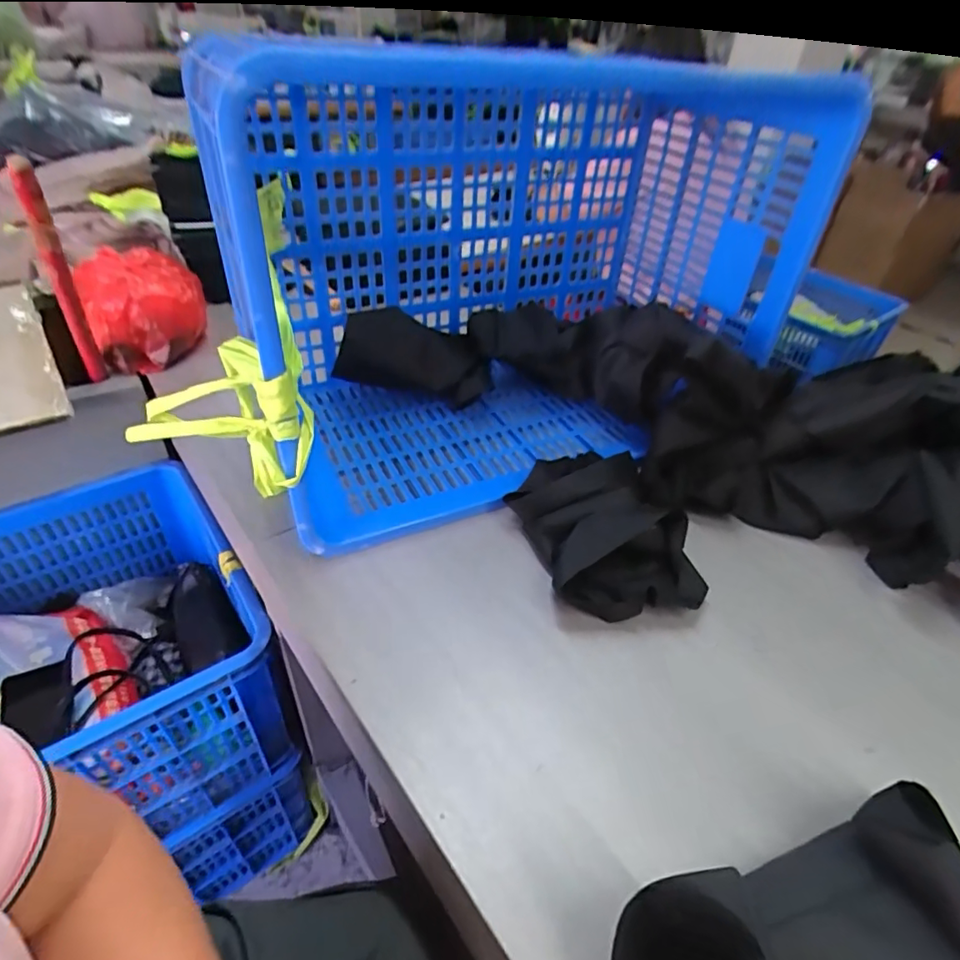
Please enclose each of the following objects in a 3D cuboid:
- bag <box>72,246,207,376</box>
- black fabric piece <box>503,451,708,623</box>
[{"bbox_3d":[-0.501,-0.256,0.848,0.161,0.123,0.183,-19,46,-25],"label":"bag"},{"bbox_3d":[0.129,0.053,0.583,0.153,0.060,0.183,-6,42,-12],"label":"black fabric piece"}]

